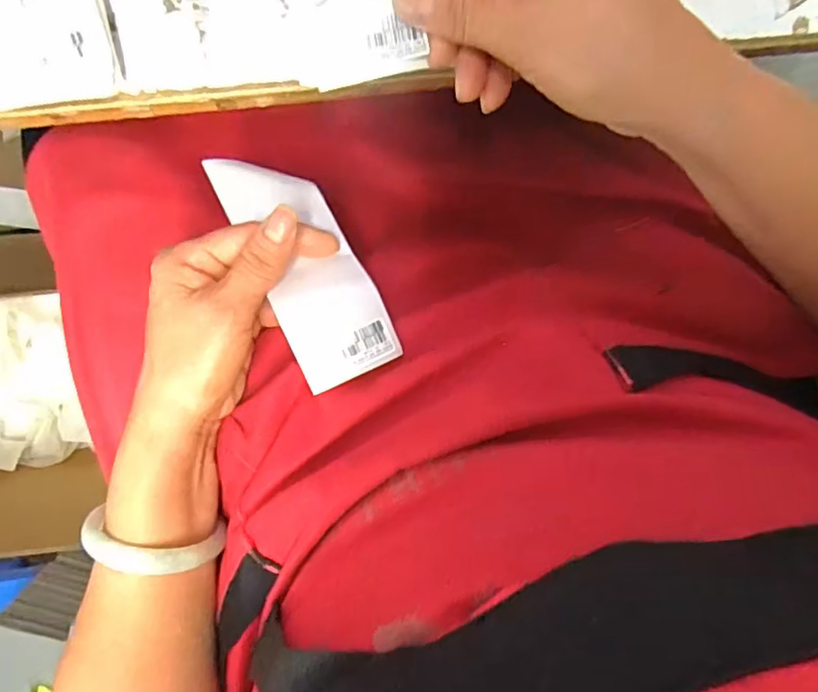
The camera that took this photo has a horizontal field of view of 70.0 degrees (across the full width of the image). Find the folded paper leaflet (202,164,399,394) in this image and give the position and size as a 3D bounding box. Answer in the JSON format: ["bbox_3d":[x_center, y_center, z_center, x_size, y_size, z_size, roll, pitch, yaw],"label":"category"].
[{"bbox_3d":[-0.058,-0.048,0.311,0.051,0.018,0.142,-29,74,-2],"label":"folded paper leaflet"}]

